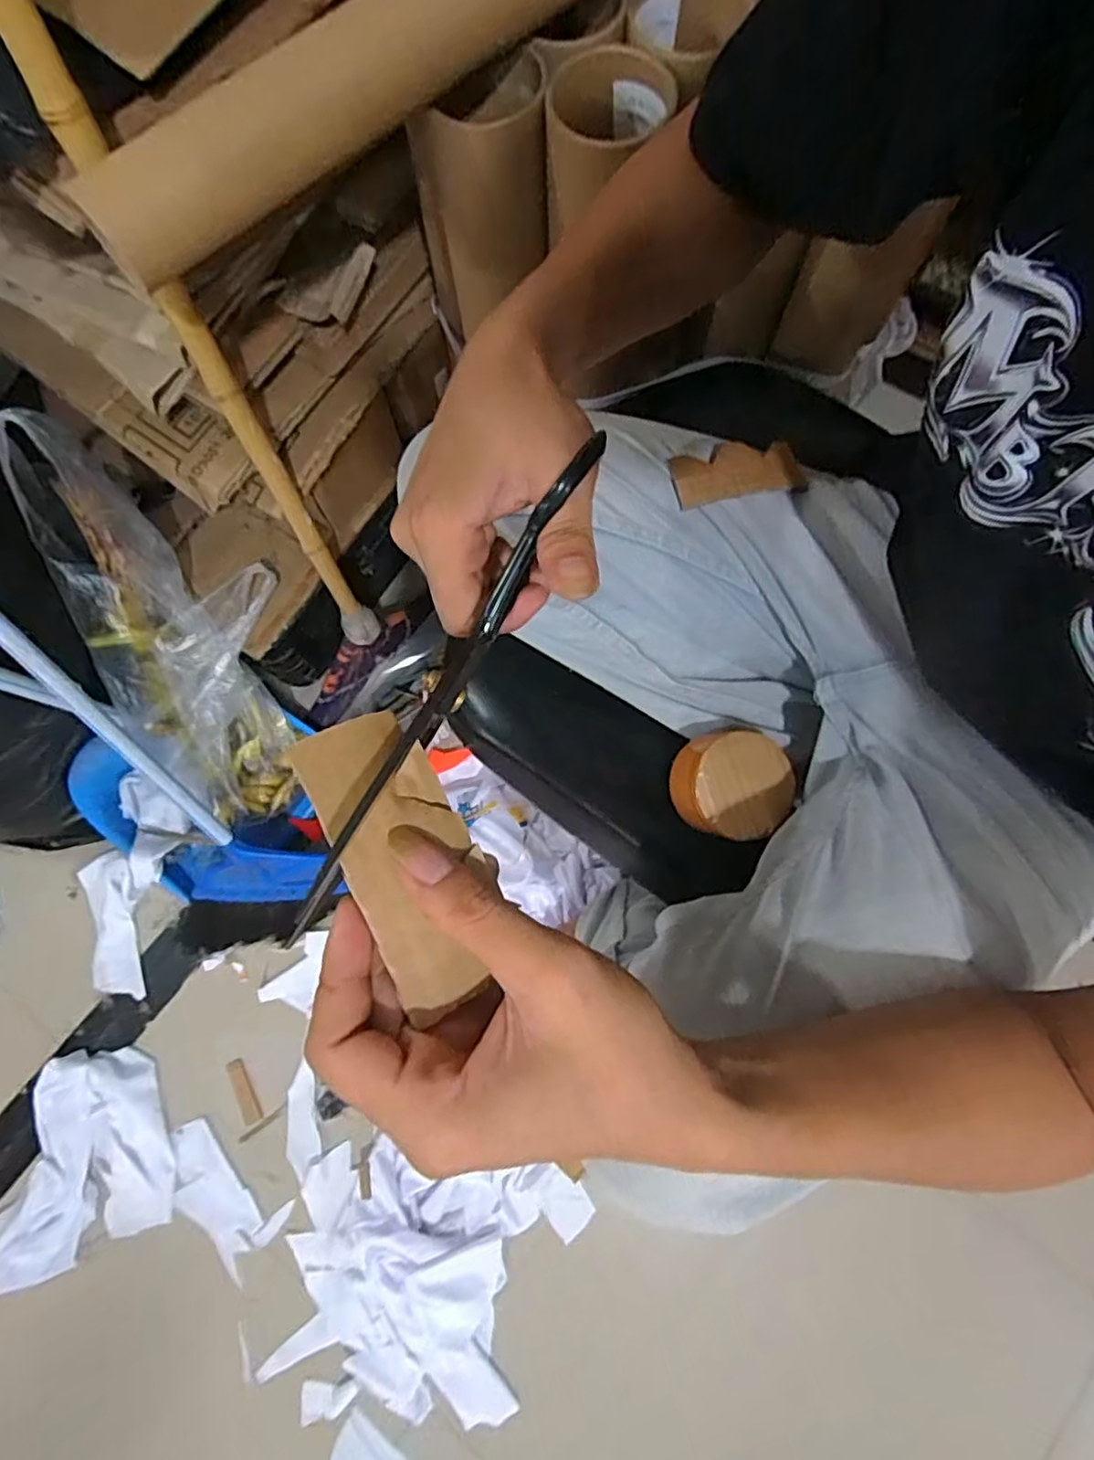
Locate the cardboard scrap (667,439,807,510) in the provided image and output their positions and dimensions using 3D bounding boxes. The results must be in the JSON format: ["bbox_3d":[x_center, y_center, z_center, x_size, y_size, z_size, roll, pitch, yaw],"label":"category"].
[{"bbox_3d":[0.132,-0.181,0.459,0.097,0.008,0.045,-15,72,-13],"label":"cardboard scrap"}]

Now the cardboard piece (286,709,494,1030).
[{"bbox_3d":[-0.048,0.042,0.225,0.041,0.007,0.100,-24,85,-25],"label":"cardboard piece"}]

